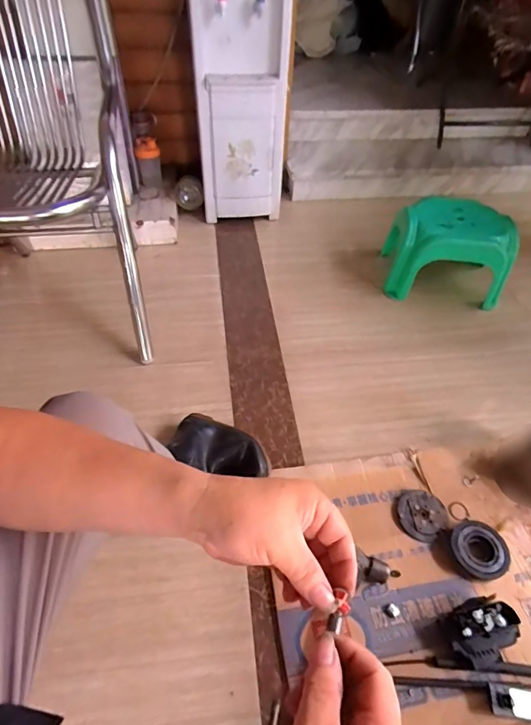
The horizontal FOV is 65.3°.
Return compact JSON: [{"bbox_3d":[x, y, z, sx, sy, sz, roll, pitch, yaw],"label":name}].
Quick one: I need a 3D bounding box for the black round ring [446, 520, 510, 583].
[{"bbox_3d":[0.410,0.361,0.799,0.099,0.037,0.106,1,49,-2],"label":"black round ring"}]

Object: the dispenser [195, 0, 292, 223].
[{"bbox_3d":[-0.087,-0.990,1.493,0.325,0.857,0.331,-3,50,-6],"label":"dispenser"}]

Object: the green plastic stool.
[{"bbox_3d":[0.605,-0.372,1.377,0.369,0.228,0.266,7,49,3],"label":"green plastic stool"}]

